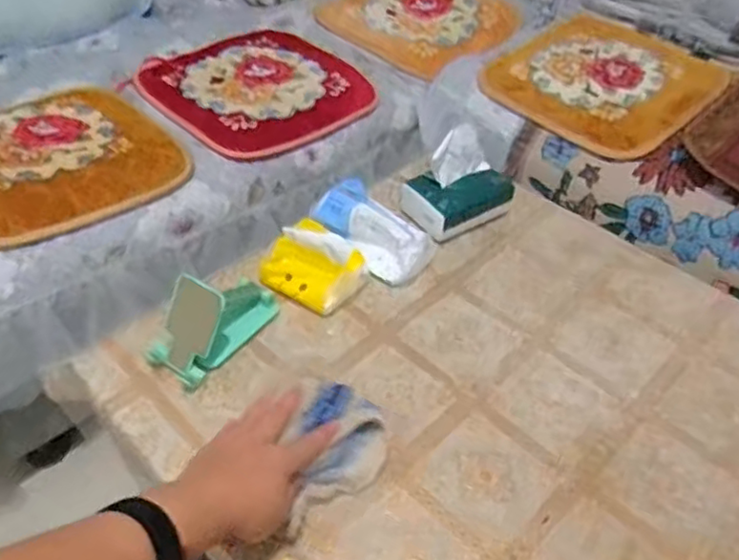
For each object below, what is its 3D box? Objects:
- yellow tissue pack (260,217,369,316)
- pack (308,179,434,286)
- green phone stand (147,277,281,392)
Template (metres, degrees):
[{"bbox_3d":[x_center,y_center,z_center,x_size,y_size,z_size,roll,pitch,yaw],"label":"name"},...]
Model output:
[{"bbox_3d":[-0.064,-0.024,0.727,0.105,0.070,0.097,28,51,27],"label":"yellow tissue pack"},{"bbox_3d":[0.000,-0.061,0.764,0.081,0.069,0.153,-29,51,-26],"label":"pack"},{"bbox_3d":[-0.164,0.031,0.658,0.065,0.081,0.130,28,51,27],"label":"green phone stand"}]

